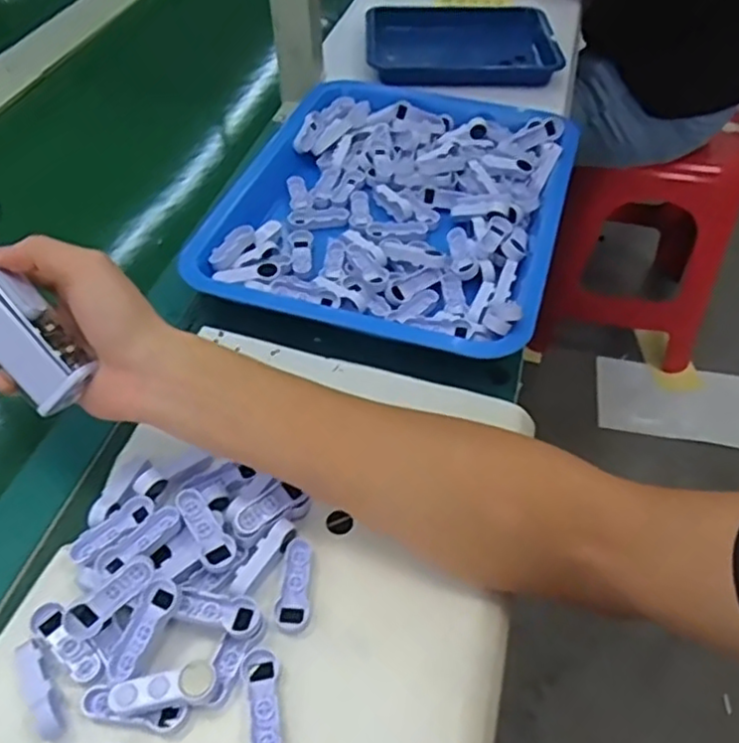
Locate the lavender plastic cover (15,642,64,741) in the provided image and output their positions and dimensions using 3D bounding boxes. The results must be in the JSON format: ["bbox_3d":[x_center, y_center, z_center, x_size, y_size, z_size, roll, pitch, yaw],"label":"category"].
[{"bbox_3d":[-0.157,0.151,0.322,0.012,0.015,0.048,-29,54,-22],"label":"lavender plastic cover"}]

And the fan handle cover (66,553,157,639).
[{"bbox_3d":[-0.131,0.113,0.342,0.048,0.012,0.015,-42,61,-14],"label":"fan handle cover"}]

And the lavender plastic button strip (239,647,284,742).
[{"bbox_3d":[-0.050,0.161,0.326,0.018,0.012,0.049,-13,50,-10],"label":"lavender plastic button strip"}]

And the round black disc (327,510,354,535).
[{"bbox_3d":[-0.017,0.087,0.389,0.014,0.004,0.013,1,50,-1],"label":"round black disc"}]

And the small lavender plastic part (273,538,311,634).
[{"bbox_3d":[-0.041,0.115,0.365,0.018,0.005,0.049,-2,49,0],"label":"small lavender plastic part"}]

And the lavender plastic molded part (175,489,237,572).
[{"bbox_3d":[-0.090,0.085,0.369,0.018,0.004,0.048,-28,69,-23],"label":"lavender plastic molded part"}]

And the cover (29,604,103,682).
[{"bbox_3d":[-0.153,0.134,0.338,0.046,0.013,0.016,33,57,26],"label":"cover"}]

